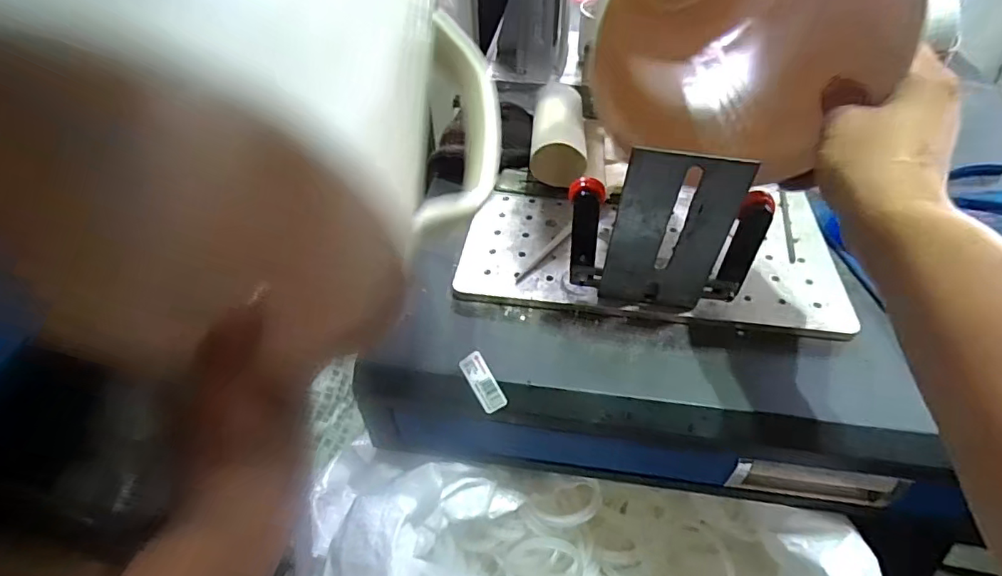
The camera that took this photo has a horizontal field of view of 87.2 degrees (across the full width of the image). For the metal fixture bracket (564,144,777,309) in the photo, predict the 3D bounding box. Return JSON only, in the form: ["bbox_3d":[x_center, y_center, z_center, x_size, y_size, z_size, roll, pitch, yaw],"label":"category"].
[{"bbox_3d":[0.111,-0.041,0.354,0.123,0.121,0.034,8,44,9],"label":"metal fixture bracket"}]

